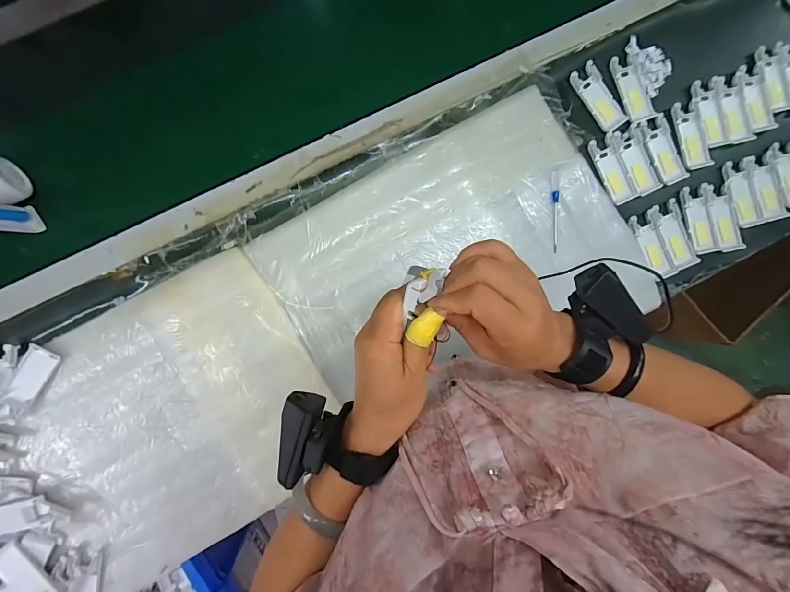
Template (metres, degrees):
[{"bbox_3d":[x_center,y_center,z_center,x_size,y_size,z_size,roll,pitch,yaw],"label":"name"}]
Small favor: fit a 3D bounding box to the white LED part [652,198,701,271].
[{"bbox_3d":[0.435,-0.095,0.562,0.044,0.009,0.104,-24,91,-4],"label":"white LED part"}]

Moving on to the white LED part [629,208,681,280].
[{"bbox_3d":[0.397,-0.077,0.560,0.042,0.008,0.106,-23,91,-4],"label":"white LED part"}]

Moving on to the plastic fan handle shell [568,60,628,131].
[{"bbox_3d":[0.311,-0.303,0.554,0.043,0.008,0.103,-32,91,-3],"label":"plastic fan handle shell"}]

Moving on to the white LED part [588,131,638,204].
[{"bbox_3d":[0.334,-0.193,0.560,0.041,0.005,0.106,-25,91,-4],"label":"white LED part"}]

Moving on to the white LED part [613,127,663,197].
[{"bbox_3d":[0.376,-0.208,0.564,0.042,0.008,0.102,-25,91,-4],"label":"white LED part"}]

